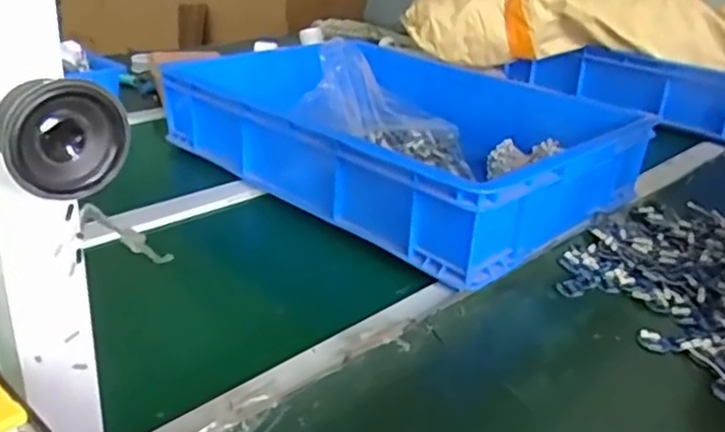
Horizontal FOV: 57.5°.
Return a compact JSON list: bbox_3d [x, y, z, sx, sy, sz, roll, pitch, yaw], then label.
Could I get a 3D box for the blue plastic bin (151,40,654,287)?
[{"bbox_3d":[0.066,-0.125,0.957,0.573,0.122,0.447,26,33,37],"label":"blue plastic bin"}]

